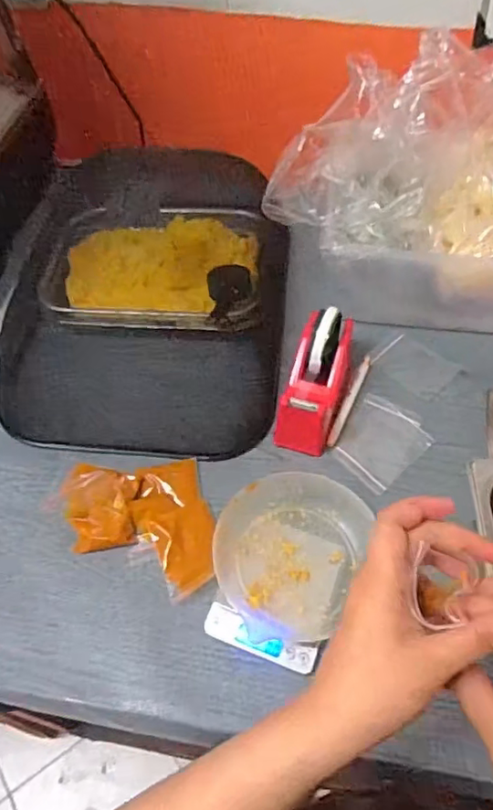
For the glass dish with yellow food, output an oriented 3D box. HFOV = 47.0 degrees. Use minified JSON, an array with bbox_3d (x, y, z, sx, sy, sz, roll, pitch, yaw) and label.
[{"bbox_3d":[-0.119,-0.193,0.775,0.285,0.050,0.218,3,57,4],"label":"glass dish with yellow food"}]

